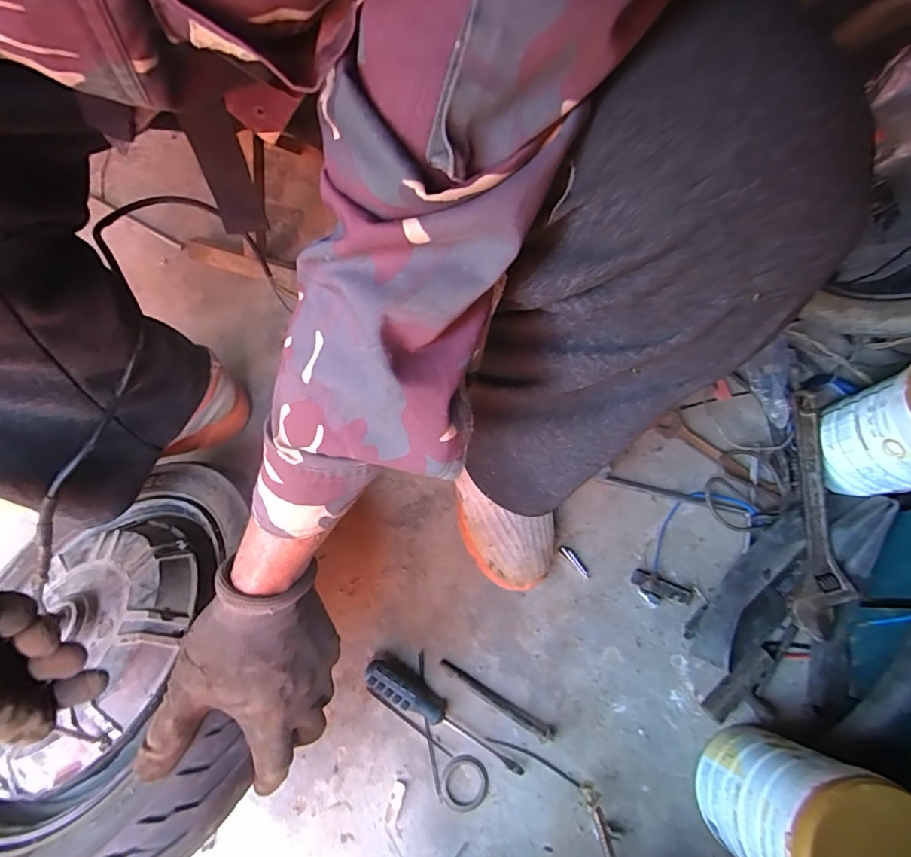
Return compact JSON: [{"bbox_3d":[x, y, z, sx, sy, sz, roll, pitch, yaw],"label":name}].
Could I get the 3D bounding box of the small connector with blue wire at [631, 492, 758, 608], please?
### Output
[{"bbox_3d":[0.280,0.139,0.612,0.075,0.013,0.171,40,76,12],"label":"small connector with blue wire"}]

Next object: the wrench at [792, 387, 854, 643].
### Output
[{"bbox_3d":[0.429,0.094,0.605,0.056,0.021,0.287,11,72,3],"label":"wrench"}]

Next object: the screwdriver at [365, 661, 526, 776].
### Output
[{"bbox_3d":[-0.011,0.305,0.539,0.188,0.030,0.032,27,74,9],"label":"screwdriver"}]

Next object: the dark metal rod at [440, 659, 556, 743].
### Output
[{"bbox_3d":[0.044,0.298,0.556,0.139,0.007,0.016,29,74,9],"label":"dark metal rod"}]

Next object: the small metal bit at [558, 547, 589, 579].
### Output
[{"bbox_3d":[0.143,0.159,0.609,0.013,0.007,0.047,-39,76,-12],"label":"small metal bit"}]

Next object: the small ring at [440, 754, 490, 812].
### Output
[{"bbox_3d":[0.009,0.372,0.535,0.050,0.004,0.051,0,72,0],"label":"small ring"}]

